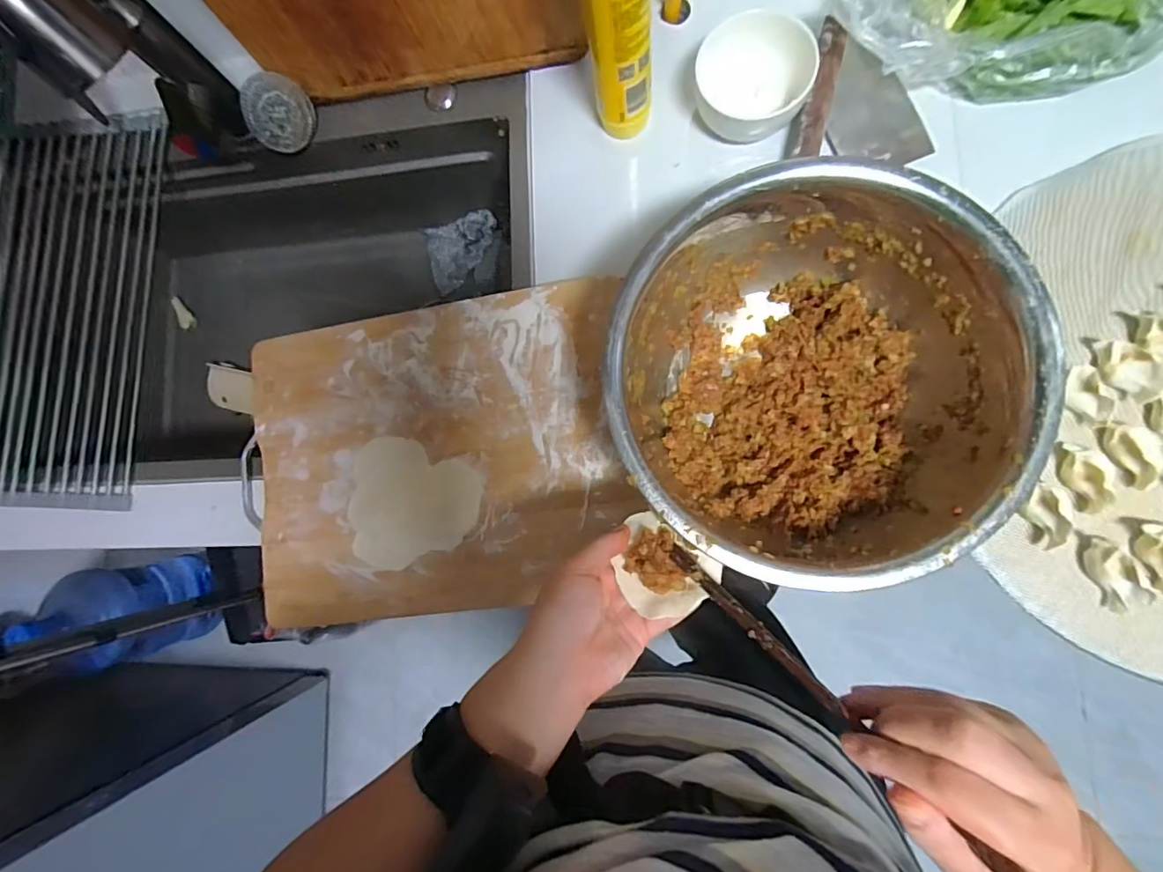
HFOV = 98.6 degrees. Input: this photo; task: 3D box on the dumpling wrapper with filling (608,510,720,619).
[{"bbox_3d":[0.053,0.092,0.345,0.067,0.028,0.055,36,89,8],"label":"dumpling wrapper with filling"}]

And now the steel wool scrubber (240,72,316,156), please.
[{"bbox_3d":[-0.317,-0.338,0.526,0.066,0.069,0.011,-43,59,1],"label":"steel wool scrubber"}]

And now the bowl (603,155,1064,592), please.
[{"bbox_3d":[0.168,-0.041,0.397,0.276,0.128,0.272,-1,85,8],"label":"bowl"}]

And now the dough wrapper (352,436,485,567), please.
[{"bbox_3d":[-0.160,0.066,0.475,0.126,0.004,0.119,6,86,8],"label":"dough wrapper"}]

